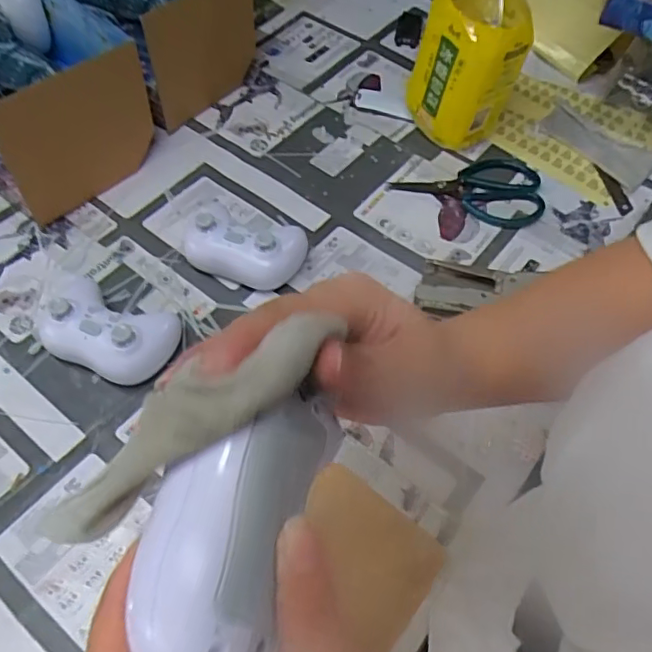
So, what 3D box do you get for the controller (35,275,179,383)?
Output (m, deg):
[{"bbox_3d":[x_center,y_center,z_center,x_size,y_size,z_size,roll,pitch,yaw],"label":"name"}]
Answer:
[{"bbox_3d":[-0.189,0.000,0.473,0.126,0.051,0.076,17,59,10],"label":"controller"}]

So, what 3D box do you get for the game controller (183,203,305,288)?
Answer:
[{"bbox_3d":[-0.078,-0.084,0.527,0.118,0.051,0.082,18,59,11],"label":"game controller"}]

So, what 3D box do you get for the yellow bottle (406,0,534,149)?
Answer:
[{"bbox_3d":[0.145,-0.282,0.563,0.099,0.197,0.104,13,58,7],"label":"yellow bottle"}]

